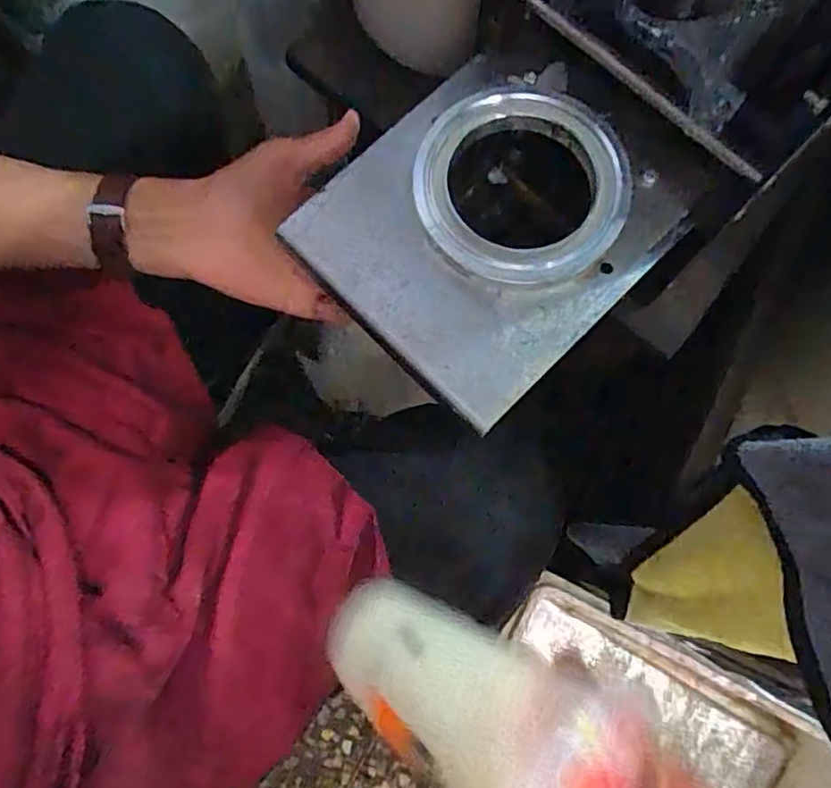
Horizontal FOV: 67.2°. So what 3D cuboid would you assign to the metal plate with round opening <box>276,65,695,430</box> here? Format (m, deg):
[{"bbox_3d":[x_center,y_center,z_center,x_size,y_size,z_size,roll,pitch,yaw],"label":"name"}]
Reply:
[{"bbox_3d":[0.047,-0.108,0.378,0.174,0.028,0.201,43,81,8],"label":"metal plate with round opening"}]

